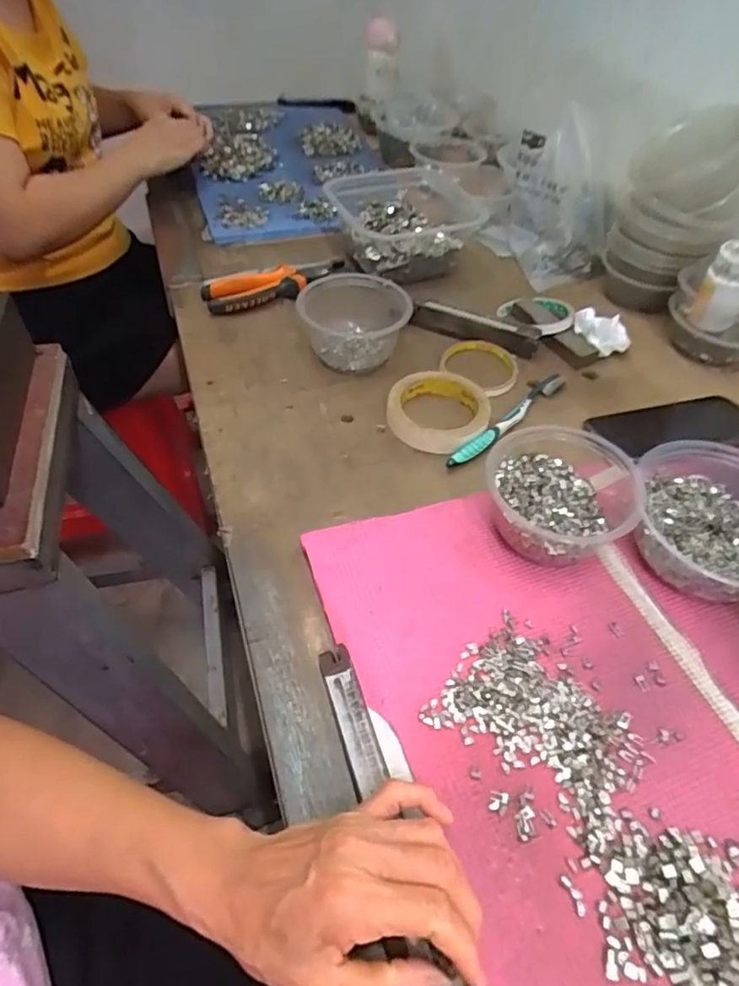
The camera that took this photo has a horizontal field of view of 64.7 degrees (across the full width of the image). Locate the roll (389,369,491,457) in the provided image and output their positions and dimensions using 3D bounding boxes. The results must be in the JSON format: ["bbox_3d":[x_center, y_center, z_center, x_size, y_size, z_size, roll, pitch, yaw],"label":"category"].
[{"bbox_3d":[0.070,-0.083,0.569,0.094,0.018,0.100,2,49,-2],"label":"roll"}]

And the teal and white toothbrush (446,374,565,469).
[{"bbox_3d":[0.137,-0.075,0.568,0.017,0.009,0.182,36,56,25],"label":"teal and white toothbrush"}]

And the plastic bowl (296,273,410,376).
[{"bbox_3d":[-0.016,-0.182,0.621,0.113,0.061,0.095,-1,49,-4],"label":"plastic bowl"}]

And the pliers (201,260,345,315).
[{"bbox_3d":[-0.107,-0.254,0.701,0.182,0.027,0.061,-21,54,-20],"label":"pliers"}]

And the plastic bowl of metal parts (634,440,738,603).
[{"bbox_3d":[0.270,0.022,0.443,0.130,0.070,0.130,2,49,-2],"label":"plastic bowl of metal parts"}]

